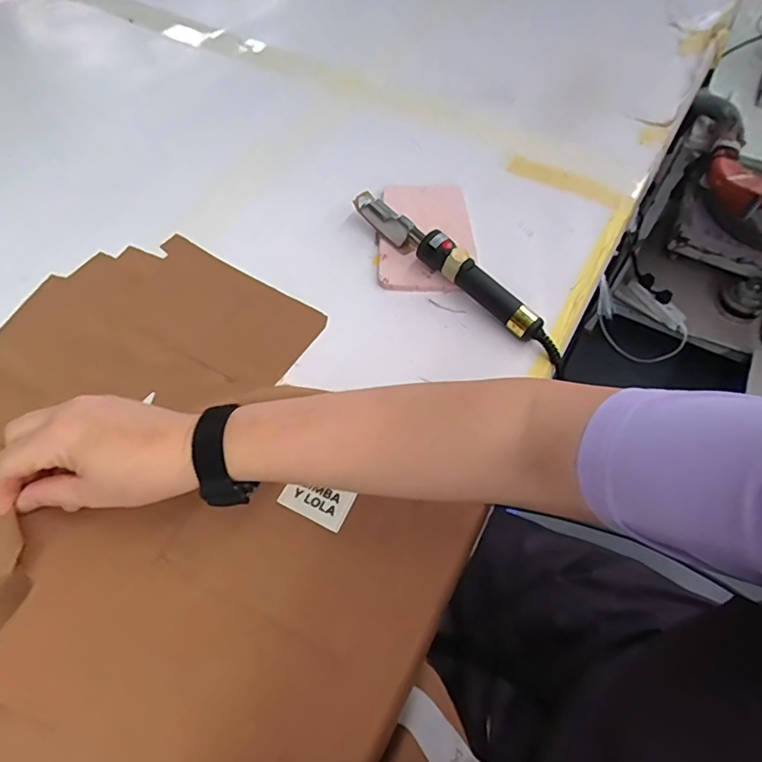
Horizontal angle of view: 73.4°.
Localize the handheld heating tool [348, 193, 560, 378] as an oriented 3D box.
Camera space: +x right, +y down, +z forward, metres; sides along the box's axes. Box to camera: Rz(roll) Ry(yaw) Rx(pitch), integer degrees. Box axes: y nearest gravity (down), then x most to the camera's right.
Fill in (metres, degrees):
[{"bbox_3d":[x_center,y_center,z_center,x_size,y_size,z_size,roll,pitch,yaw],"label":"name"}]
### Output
[{"bbox_3d":[0.078,-0.129,0.575,0.032,0.046,0.303,-37,65,-22],"label":"handheld heating tool"}]

